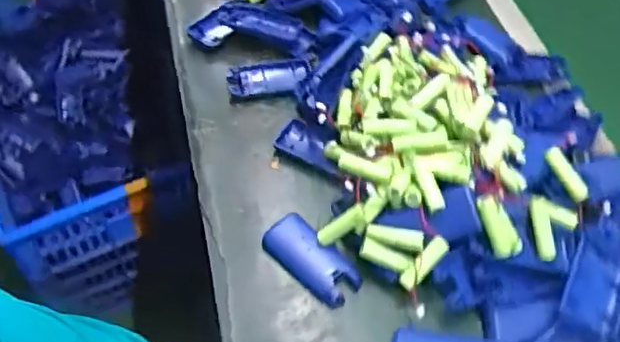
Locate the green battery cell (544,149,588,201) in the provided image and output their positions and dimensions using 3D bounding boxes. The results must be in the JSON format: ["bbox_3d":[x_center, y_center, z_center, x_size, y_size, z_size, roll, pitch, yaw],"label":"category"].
[{"bbox_3d":[0.237,0.003,0.559,0.016,0.010,0.054,-25,76,-21],"label":"green battery cell"}]

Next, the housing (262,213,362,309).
[{"bbox_3d":[0.002,0.080,0.548,0.042,0.017,0.093,-38,64,-27],"label":"housing"}]

